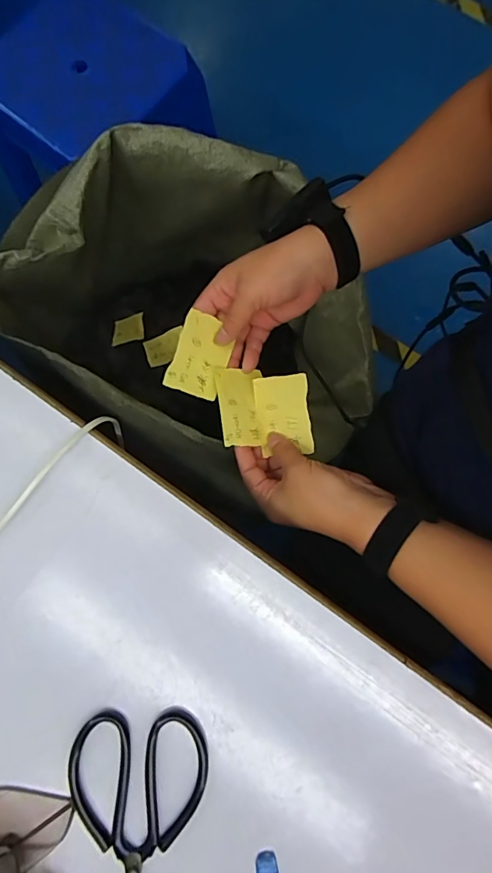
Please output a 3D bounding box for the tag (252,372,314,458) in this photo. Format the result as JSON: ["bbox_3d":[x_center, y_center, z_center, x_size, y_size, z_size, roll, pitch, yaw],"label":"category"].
[{"bbox_3d":[0.036,-0.021,0.435,0.049,0.015,0.071,-6,79,-2],"label":"tag"}]

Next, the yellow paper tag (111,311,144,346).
[{"bbox_3d":[-0.192,-0.176,0.757,0.057,0.011,0.046,-5,81,15],"label":"yellow paper tag"}]

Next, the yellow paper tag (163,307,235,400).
[{"bbox_3d":[-0.042,-0.076,0.433,0.049,0.004,0.072,20,87,-14],"label":"yellow paper tag"}]

